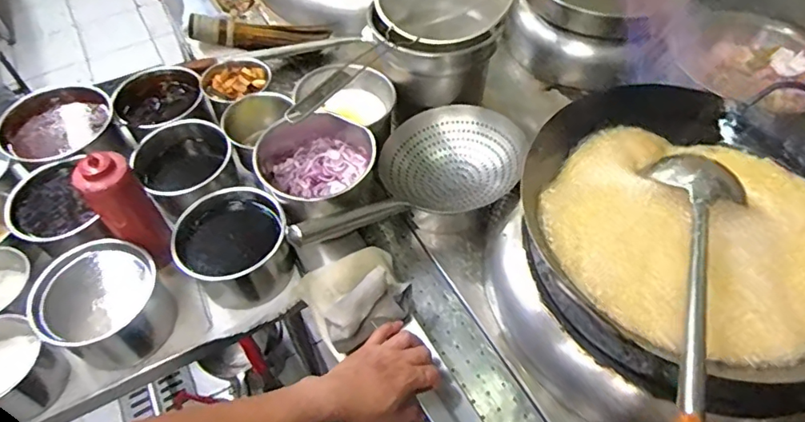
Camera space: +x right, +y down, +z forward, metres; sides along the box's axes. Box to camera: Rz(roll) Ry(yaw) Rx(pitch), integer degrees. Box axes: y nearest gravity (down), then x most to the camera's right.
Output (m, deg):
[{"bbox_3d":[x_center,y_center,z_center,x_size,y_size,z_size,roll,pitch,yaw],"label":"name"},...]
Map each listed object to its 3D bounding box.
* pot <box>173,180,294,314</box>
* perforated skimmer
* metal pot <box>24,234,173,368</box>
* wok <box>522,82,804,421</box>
[{"bbox_3d":[-0.247,0.059,0.801,0.149,0.119,0.154,-1,53,1],"label":"pot"},{"bbox_3d":[0.004,-0.037,0.832,0.226,0.116,0.420,36,49,25],"label":"perforated skimmer"},{"bbox_3d":[-0.415,0.134,0.746,0.156,0.126,0.148,-1,53,1],"label":"metal pot"},{"bbox_3d":[0.388,0.034,0.693,0.415,0.126,0.406,-1,53,1],"label":"wok"}]

